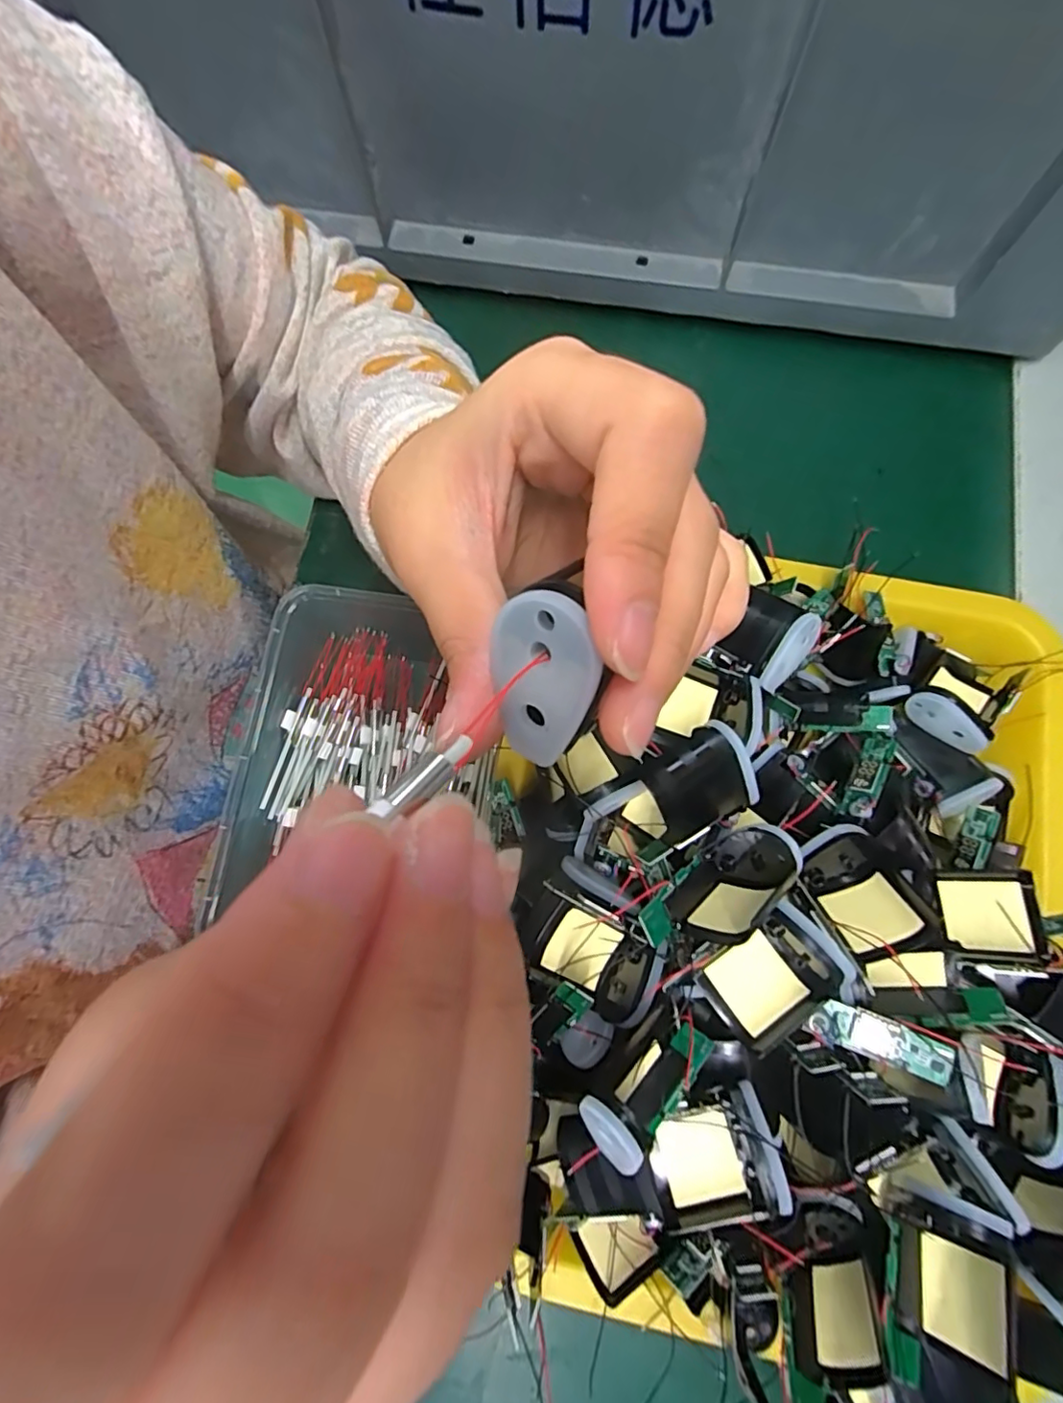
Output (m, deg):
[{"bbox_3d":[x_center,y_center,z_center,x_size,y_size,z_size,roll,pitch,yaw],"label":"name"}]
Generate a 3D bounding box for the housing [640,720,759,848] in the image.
[{"bbox_3d":[0.061,0.030,0.217,0.041,0.019,0.035,-30,105,-16],"label":"housing"}]

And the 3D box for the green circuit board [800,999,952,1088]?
[{"bbox_3d":[0.116,0.113,0.192,0.043,0.005,0.014,14,78,18],"label":"green circuit board"}]

